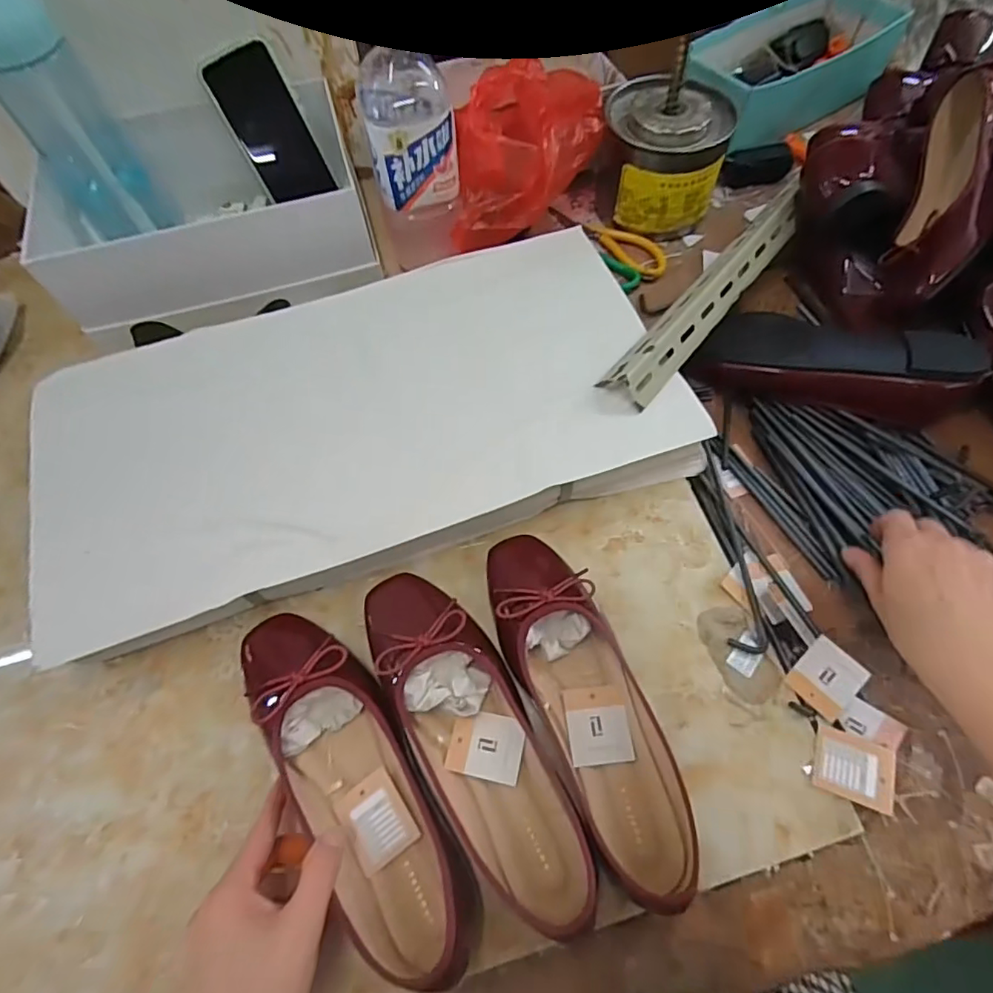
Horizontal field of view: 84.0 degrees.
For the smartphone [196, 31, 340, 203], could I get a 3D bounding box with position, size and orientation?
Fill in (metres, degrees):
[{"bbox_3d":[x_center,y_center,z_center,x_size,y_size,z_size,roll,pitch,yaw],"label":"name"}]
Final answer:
[{"bbox_3d":[-0.235,-0.387,0.579,0.073,0.141,0.009,-21,41,5],"label":"smartphone"}]

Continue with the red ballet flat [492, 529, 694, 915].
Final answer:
[{"bbox_3d":[0.065,0.136,0.385,0.084,0.049,0.248,-21,65,-8],"label":"red ballet flat"}]

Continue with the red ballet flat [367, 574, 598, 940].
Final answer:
[{"bbox_3d":[-0.018,0.157,0.372,0.078,0.059,0.240,-25,66,-10],"label":"red ballet flat"}]

